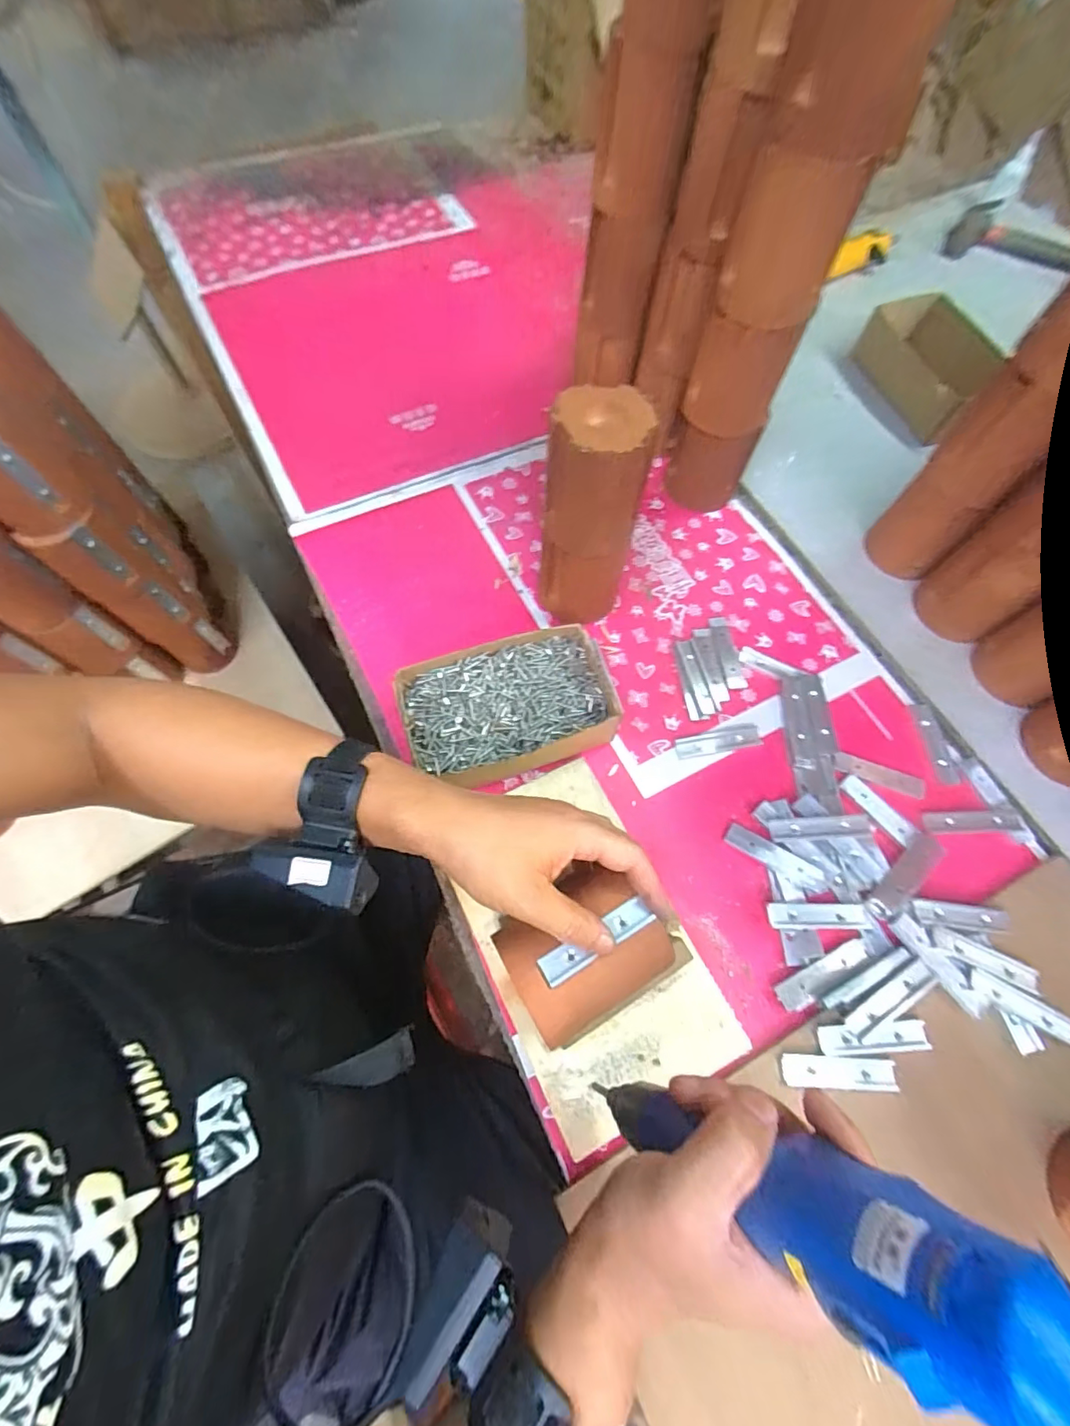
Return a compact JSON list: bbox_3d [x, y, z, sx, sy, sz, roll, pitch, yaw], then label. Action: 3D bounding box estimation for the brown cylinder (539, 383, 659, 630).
[{"bbox_3d":[0.045,-0.163,0.468,0.074,0.199,0.071,5,67,1],"label":"brown cylinder"}]

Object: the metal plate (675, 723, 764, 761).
[{"bbox_3d":[0.168,0.026,0.496,0.079,0.006,0.022,-10,68,-6],"label":"metal plate"}]

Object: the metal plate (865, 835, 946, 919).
[{"bbox_3d":[0.302,0.134,0.439,0.085,0.004,0.022,-41,63,-16],"label":"metal plate"}]

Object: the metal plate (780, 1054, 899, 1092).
[{"bbox_3d":[0.213,0.254,0.382,0.079,0.004,0.020,3,67,0],"label":"metal plate"}]

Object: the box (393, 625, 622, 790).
[{"bbox_3d":[-0.023,-0.003,0.471,0.174,0.048,0.113,-19,68,-9],"label":"box"}]

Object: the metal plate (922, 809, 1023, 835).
[{"bbox_3d":[0.378,0.092,0.465,0.082,0.006,0.019,-1,67,-2],"label":"metal plate"}]

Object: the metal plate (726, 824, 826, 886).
[{"bbox_3d":[0.198,0.117,0.447,0.078,0.004,0.018,26,78,21],"label":"metal plate"}]

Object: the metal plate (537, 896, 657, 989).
[{"bbox_3d":[0.039,0.144,0.343,0.079,0.006,0.019,-27,68,-15],"label":"metal plate"}]

